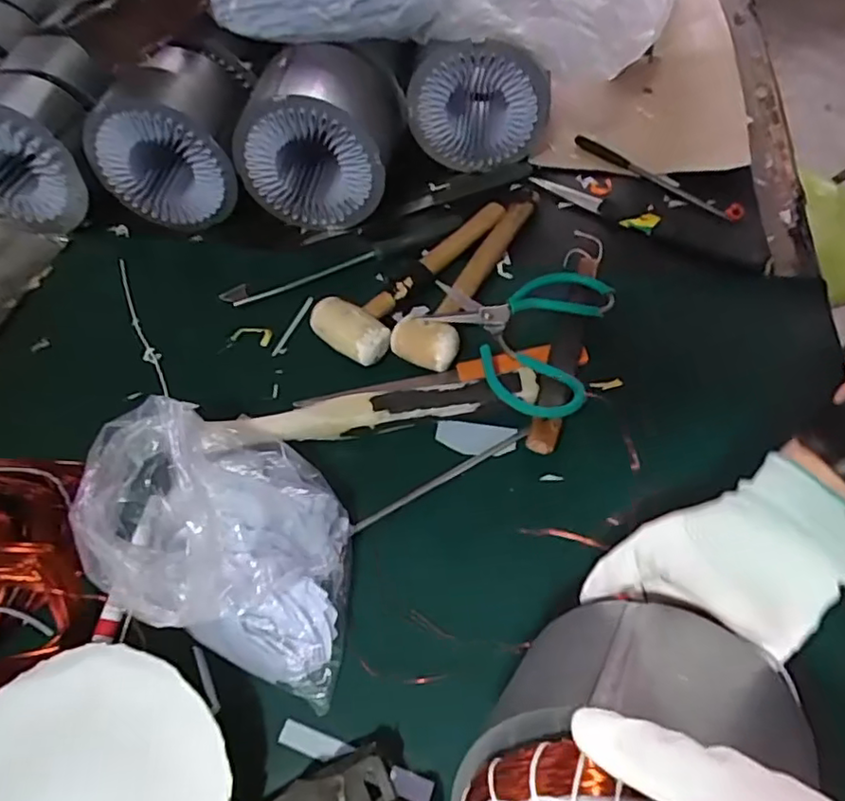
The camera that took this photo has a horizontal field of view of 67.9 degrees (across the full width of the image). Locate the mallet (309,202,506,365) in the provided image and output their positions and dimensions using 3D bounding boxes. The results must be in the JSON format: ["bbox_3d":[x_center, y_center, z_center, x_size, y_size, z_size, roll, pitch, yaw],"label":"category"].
[{"bbox_3d":[-0.004,-0.135,0.636,0.081,0.044,0.263,31,64,21],"label":"mallet"}]

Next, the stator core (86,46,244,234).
[{"bbox_3d":[-0.278,-0.288,0.691,0.155,0.140,0.125,-5,57,1],"label":"stator core"}]

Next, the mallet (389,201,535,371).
[{"bbox_3d":[0.053,-0.125,0.620,0.056,0.049,0.240,23,62,17],"label":"mallet"}]

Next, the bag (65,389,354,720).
[{"bbox_3d":[-0.156,0.090,0.466,0.237,0.116,0.160,17,60,14],"label":"bag"}]

